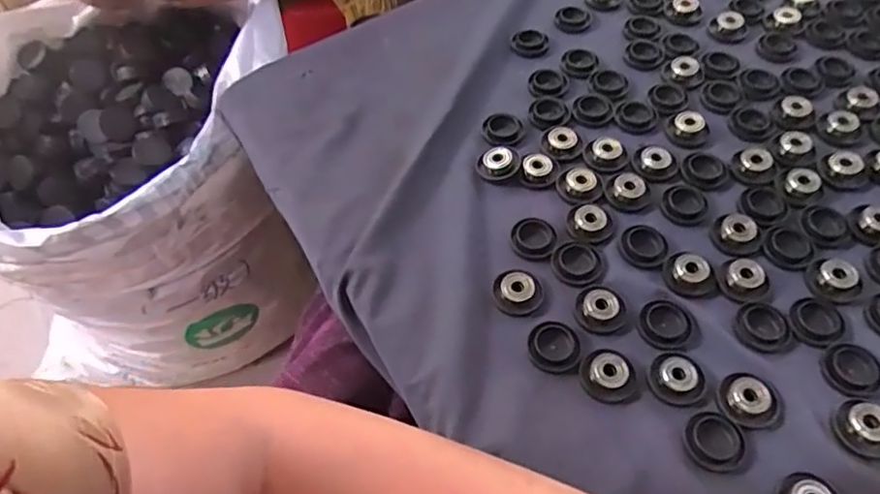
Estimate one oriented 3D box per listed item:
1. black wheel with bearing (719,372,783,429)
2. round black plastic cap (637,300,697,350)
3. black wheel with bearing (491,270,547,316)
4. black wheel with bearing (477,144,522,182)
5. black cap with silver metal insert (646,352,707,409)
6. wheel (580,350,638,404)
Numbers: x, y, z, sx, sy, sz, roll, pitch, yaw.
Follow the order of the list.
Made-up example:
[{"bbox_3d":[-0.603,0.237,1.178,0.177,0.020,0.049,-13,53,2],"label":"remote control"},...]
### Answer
[{"bbox_3d":[0.179,0.087,0.361,0.029,0.013,0.033,-3,55,1],"label":"black wheel with bearing"},{"bbox_3d":[0.143,0.048,0.391,0.034,0.004,0.032,-1,55,2],"label":"round black plastic cap"},{"bbox_3d":[0.051,0.029,0.405,0.033,0.010,0.031,-1,55,2],"label":"black wheel with bearing"},{"bbox_3d":[0.045,-0.063,0.463,0.031,0.011,0.029,-14,56,-7],"label":"black wheel with bearing"},{"bbox_3d":[0.140,0.077,0.368,0.031,0.008,0.032,-1,55,2],"label":"black cap with silver metal insert"},{"bbox_3d":[0.101,0.076,0.374,0.030,0.010,0.030,-1,55,2],"label":"wheel"}]

